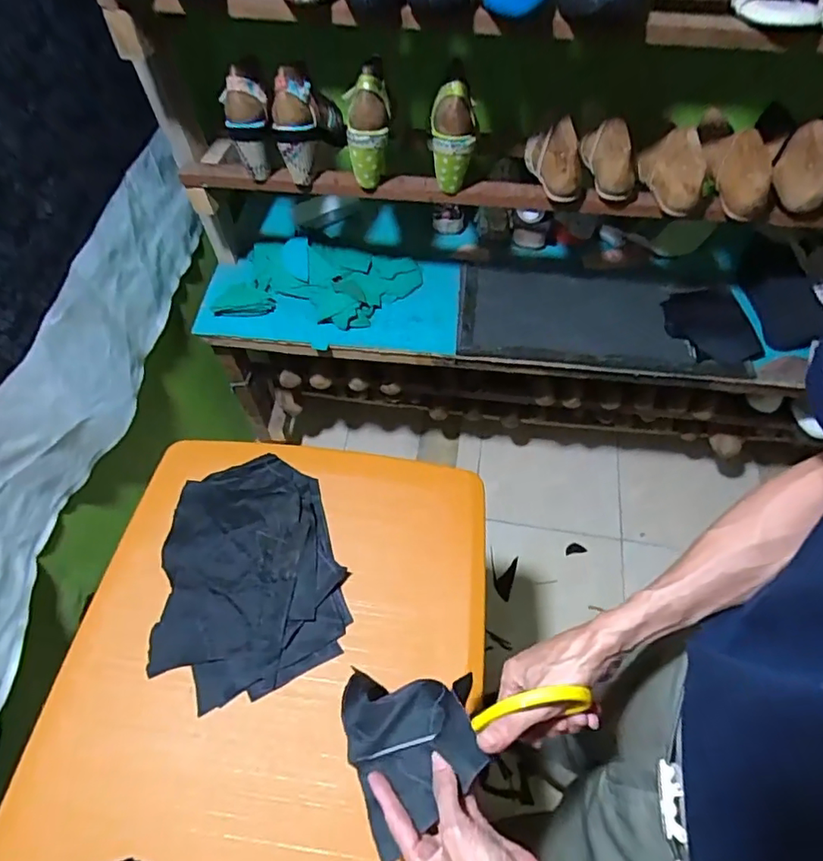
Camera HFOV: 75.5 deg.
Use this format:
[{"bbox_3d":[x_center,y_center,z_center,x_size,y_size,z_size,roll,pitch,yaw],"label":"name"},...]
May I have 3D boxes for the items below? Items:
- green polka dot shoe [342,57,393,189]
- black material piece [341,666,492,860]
[{"bbox_3d":[-0.061,-0.446,0.781,0.057,0.169,0.069,9,33,6],"label":"green polka dot shoe"},{"bbox_3d":[-0.001,0.303,0.501,0.126,0.109,0.150,-4,58,-2],"label":"black material piece"}]

